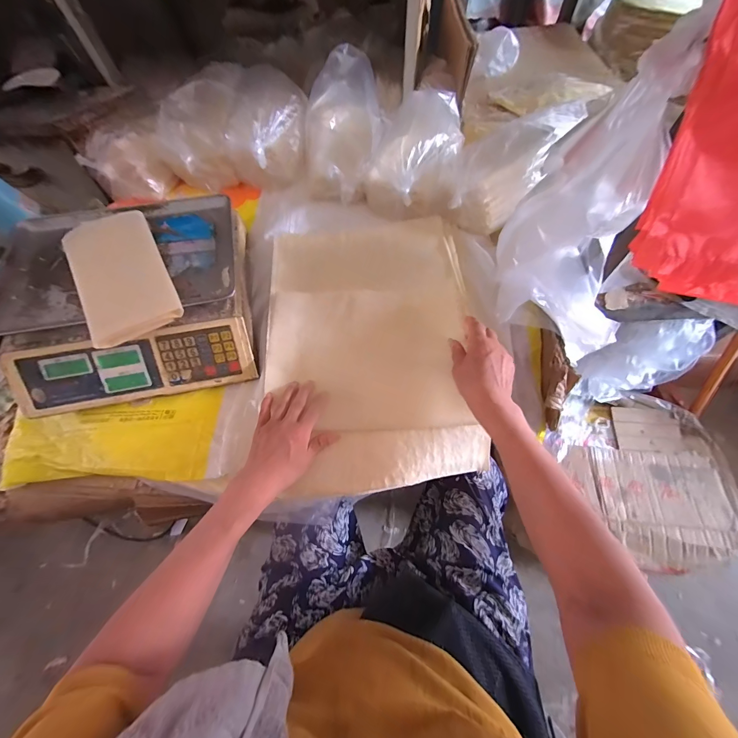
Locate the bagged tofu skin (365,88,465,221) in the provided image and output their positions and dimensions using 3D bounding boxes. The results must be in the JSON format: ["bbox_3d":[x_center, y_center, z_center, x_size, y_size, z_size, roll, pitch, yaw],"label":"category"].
[{"bbox_3d":[0.096,-0.429,0.624,0.166,0.099,0.269,11,65,8],"label":"bagged tofu skin"}]

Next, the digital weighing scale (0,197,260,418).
[{"bbox_3d":[-0.367,-0.110,0.502,0.327,0.118,0.327,-12,64,-3],"label":"digital weighing scale"}]

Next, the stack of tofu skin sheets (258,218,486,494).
[{"bbox_3d":[0.004,-0.054,0.503,0.311,0.038,0.456,-4,68,-1],"label":"stack of tofu skin sheets"}]

